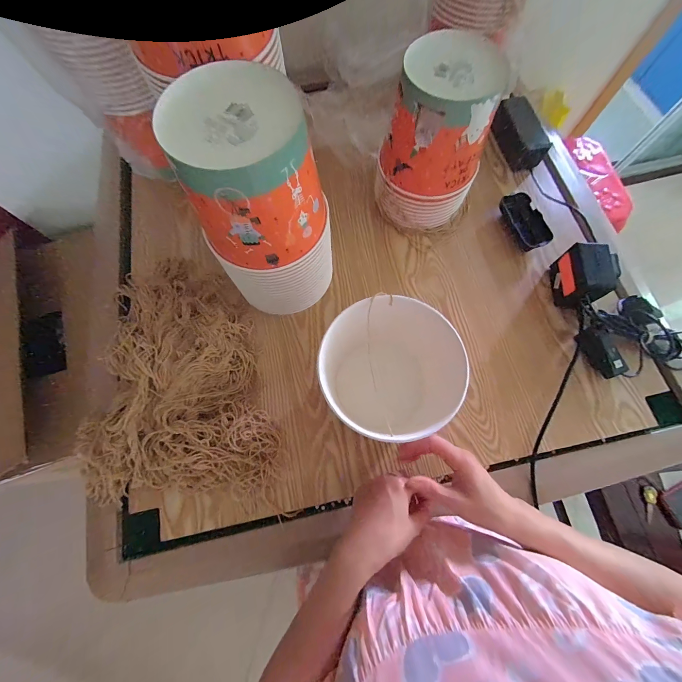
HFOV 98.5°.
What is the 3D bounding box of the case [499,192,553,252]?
[{"bbox_3d":[0.327,-0.210,0.522,0.051,0.029,0.108,-17,74,-5],"label":"case"}]

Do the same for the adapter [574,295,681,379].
[{"bbox_3d":[0.447,-0.008,0.445,0.160,0.051,0.115,-7,73,-2],"label":"adapter"}]

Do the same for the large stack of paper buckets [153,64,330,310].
[{"bbox_3d":[-0.086,-0.149,0.377,0.149,0.268,0.124,-6,73,-2],"label":"large stack of paper buckets"}]

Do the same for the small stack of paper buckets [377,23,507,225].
[{"bbox_3d":[0.141,-0.297,0.451,0.150,0.220,0.131,8,73,2],"label":"small stack of paper buckets"}]

